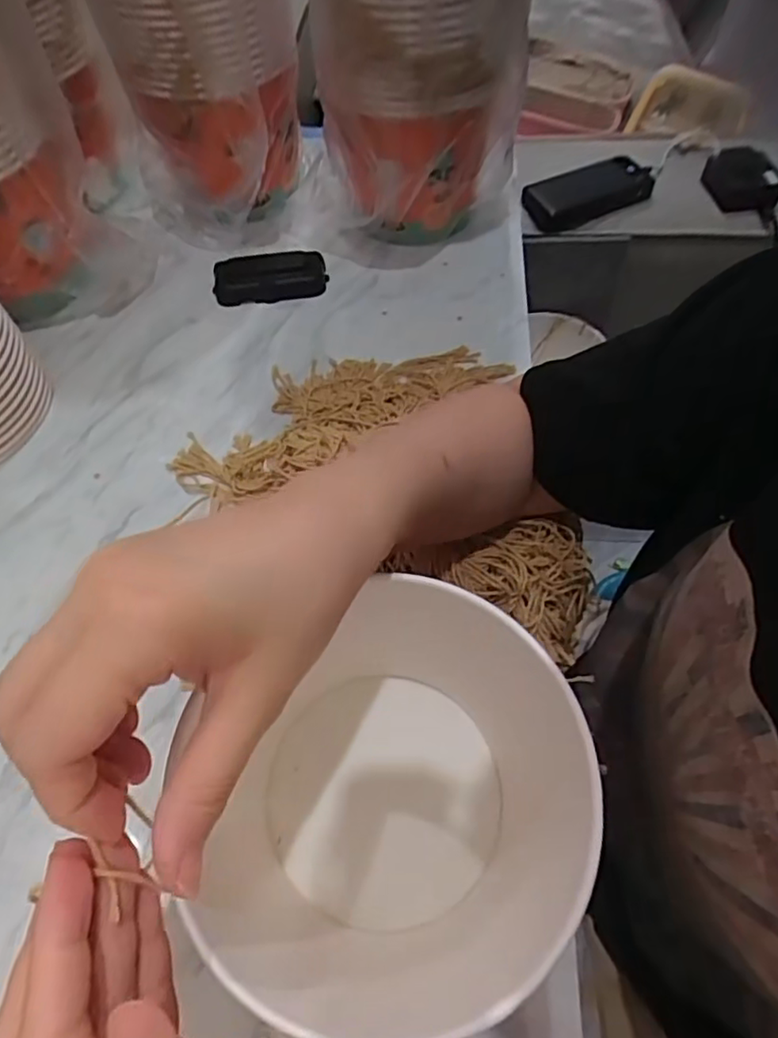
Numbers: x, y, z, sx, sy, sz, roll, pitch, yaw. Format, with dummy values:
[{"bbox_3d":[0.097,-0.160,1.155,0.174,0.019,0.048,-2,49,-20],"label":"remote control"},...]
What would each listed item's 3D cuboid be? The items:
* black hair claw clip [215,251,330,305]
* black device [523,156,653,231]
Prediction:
[{"bbox_3d":[-0.117,-0.237,0.611,0.108,0.028,0.047,-6,57,-1],"label":"black hair claw clip"},{"bbox_3d":[0.246,-0.407,0.779,0.174,0.020,0.078,-25,60,-13],"label":"black device"}]

